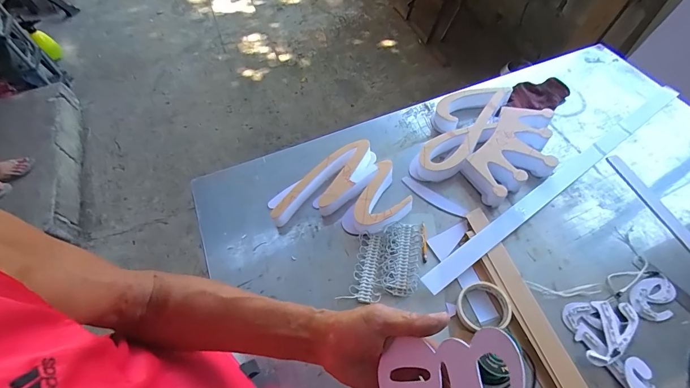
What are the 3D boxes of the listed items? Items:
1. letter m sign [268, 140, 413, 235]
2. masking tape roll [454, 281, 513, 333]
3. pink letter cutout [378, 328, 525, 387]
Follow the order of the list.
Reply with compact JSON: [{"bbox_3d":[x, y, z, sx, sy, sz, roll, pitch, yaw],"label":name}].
[{"bbox_3d":[-0.011,0.014,0.750,0.276,0.053,0.209,-30,60,-15],"label":"letter m sign"},{"bbox_3d":[0.250,0.200,0.624,0.091,0.018,0.079,-5,57,0],"label":"masking tape roll"},{"bbox_3d":[0.082,0.154,0.289,0.123,0.004,0.067,-19,62,32],"label":"pink letter cutout"}]

